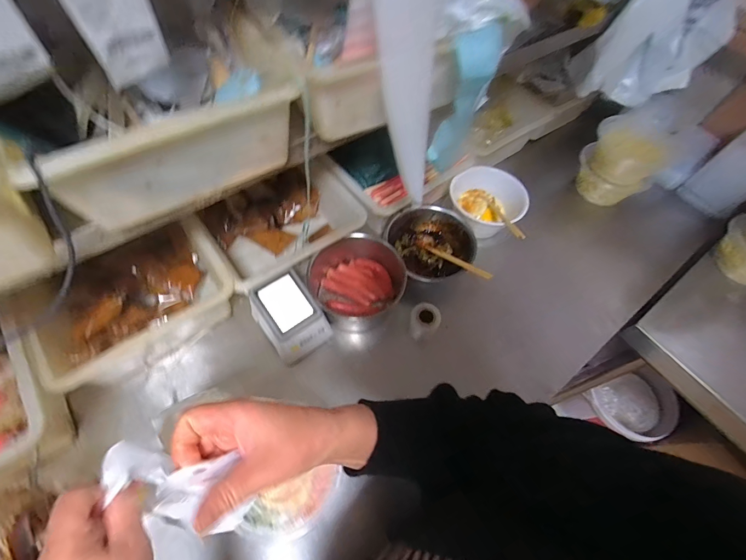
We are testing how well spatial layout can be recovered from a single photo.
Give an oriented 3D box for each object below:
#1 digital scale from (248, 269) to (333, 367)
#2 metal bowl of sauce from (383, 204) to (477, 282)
[{"bbox_3d":[-0.141,0.068,0.608,0.106,0.110,0.116,-38,69,-21],"label":"digital scale"},{"bbox_3d":[0.113,-0.069,0.731,0.169,0.079,0.181,-37,68,-20],"label":"metal bowl of sauce"}]

